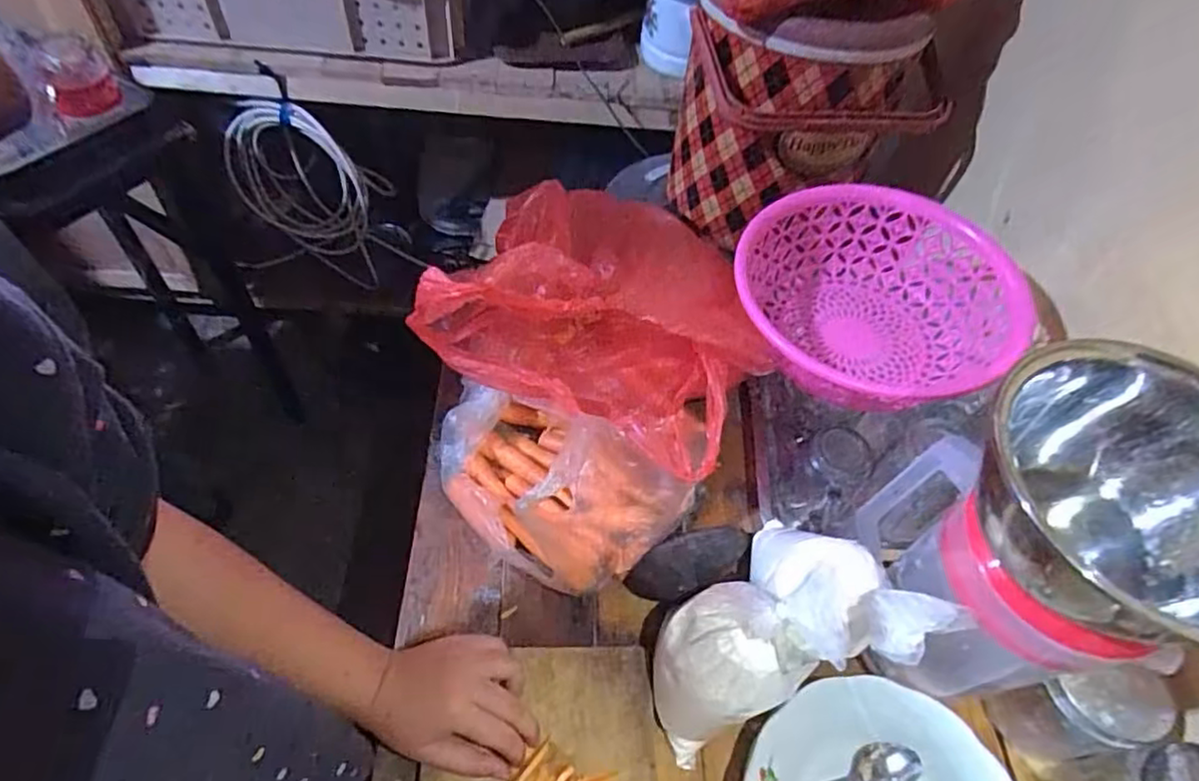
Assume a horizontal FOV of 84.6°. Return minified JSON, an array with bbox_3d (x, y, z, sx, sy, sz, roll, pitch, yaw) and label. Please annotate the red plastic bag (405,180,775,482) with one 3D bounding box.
[{"bbox_3d":[0.004,-0.075,0.577,0.260,0.168,0.217,16,55,5],"label":"red plastic bag"}]

